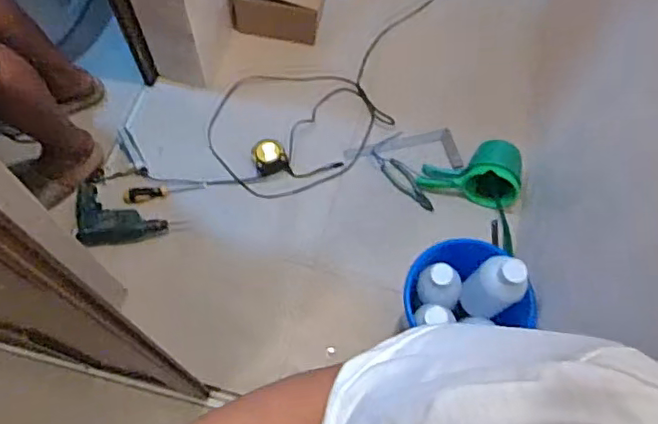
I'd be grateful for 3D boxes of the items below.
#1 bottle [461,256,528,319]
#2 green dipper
[{"bbox_3d":[0.325,0.152,1.156,0.079,0.176,0.096,-40,74,-17],"label":"bottle"},{"bbox_3d":[0.377,-0.119,1.501,0.236,0.098,0.173,21,67,7],"label":"green dipper"}]

